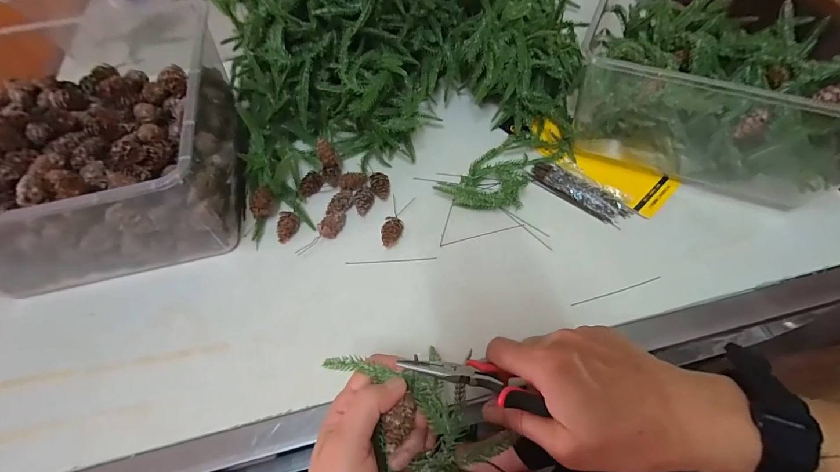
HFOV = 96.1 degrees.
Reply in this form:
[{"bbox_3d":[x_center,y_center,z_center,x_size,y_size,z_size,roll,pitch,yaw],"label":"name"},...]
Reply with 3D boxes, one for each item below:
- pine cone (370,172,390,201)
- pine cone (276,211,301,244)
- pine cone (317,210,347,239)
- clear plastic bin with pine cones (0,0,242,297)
[{"bbox_3d":[-0.048,-0.060,0.461,0.023,0.020,0.031,-8,59,-2],"label":"pine cone"},{"bbox_3d":[-0.153,-0.013,0.434,0.020,0.017,0.035,0,59,2],"label":"pine cone"},{"bbox_3d":[-0.102,-0.014,0.437,0.022,0.021,0.035,7,60,7],"label":"pine cone"},{"bbox_3d":[-0.355,-0.080,0.427,0.290,0.153,0.276,-12,59,-4],"label":"clear plastic bin with pine cones"}]

